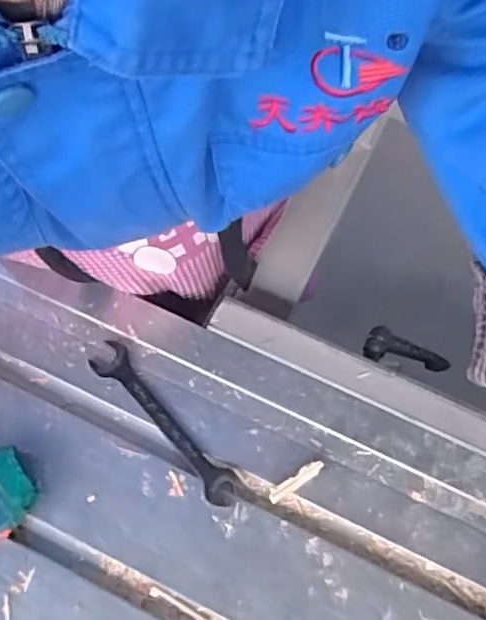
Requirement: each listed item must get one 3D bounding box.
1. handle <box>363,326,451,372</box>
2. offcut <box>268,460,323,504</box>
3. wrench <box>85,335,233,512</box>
[{"bbox_3d":[0.151,0.039,0.610,0.089,0.024,0.027,16,64,-27],"label":"handle"},{"bbox_3d":[0.043,0.140,0.534,0.049,0.016,0.012,-29,71,-14],"label":"offcut"},{"bbox_3d":[-0.068,0.094,0.556,0.031,0.007,0.170,-40,75,-17],"label":"wrench"}]

